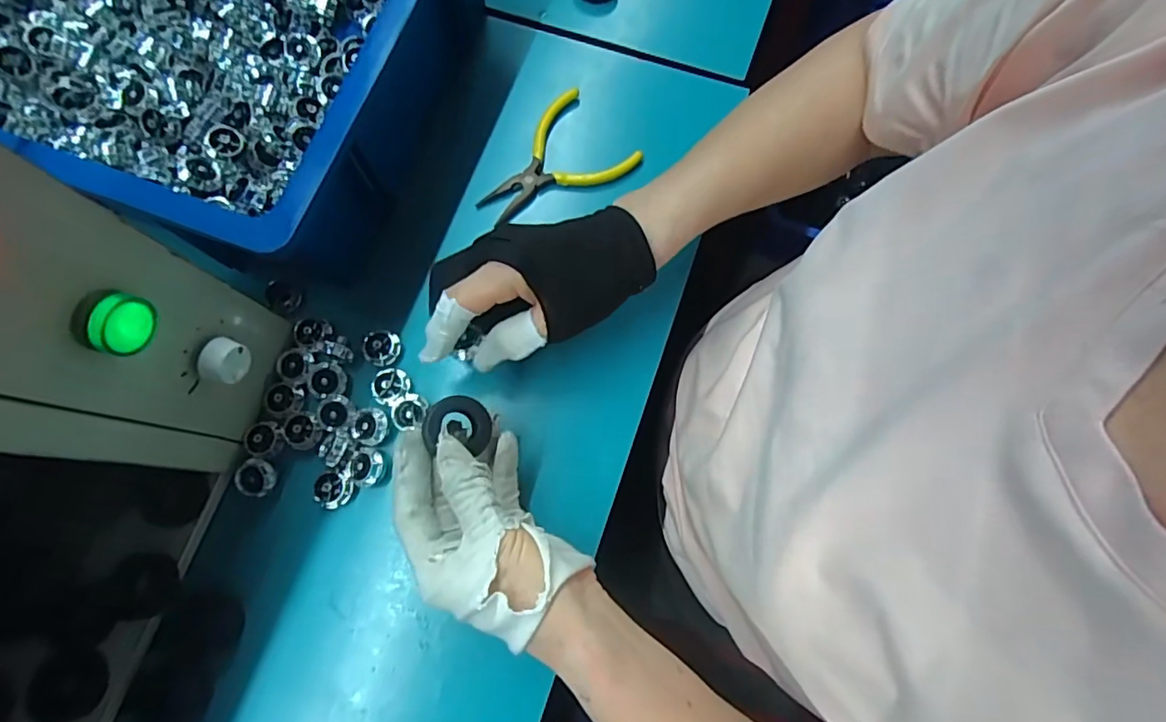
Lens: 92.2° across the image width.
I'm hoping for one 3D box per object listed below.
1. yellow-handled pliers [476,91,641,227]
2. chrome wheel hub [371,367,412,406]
[{"bbox_3d":[-0.023,-0.144,0.423,0.116,0.019,0.080,-41,79,-11],"label":"yellow-handled pliers"},{"bbox_3d":[-0.129,0.016,0.378,0.026,0.010,0.025,0,74,-1],"label":"chrome wheel hub"}]

